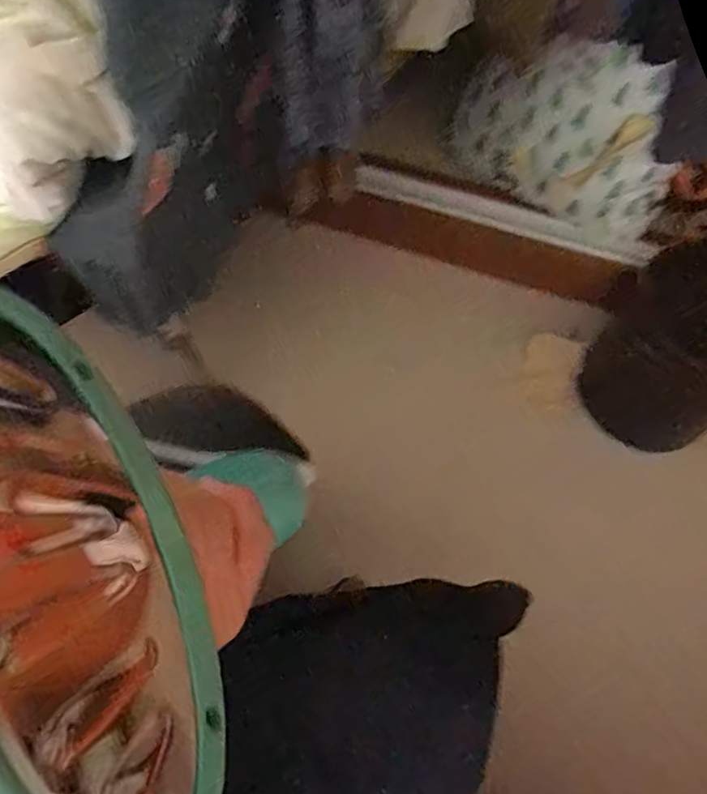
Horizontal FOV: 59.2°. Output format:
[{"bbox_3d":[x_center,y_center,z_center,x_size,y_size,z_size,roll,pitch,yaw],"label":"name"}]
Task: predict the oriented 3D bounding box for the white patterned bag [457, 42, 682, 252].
[{"bbox_3d":[0.326,-0.399,0.960,0.362,0.301,0.098,23,65,10],"label":"white patterned bag"}]

